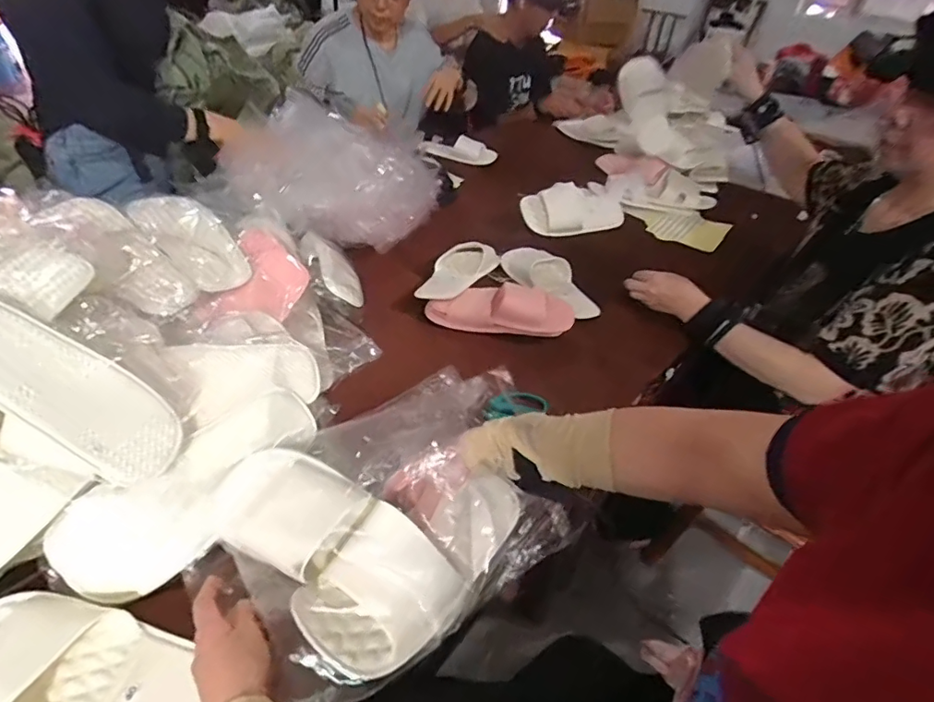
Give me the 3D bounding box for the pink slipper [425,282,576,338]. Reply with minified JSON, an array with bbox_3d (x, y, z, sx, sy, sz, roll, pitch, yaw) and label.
[{"bbox_3d":[0.059,-0.074,0.877,0.250,0.066,0.080,9,42,3],"label":"pink slipper"}]

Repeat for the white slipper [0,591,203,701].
[{"bbox_3d":[-0.338,0.258,0.428,0.243,0.061,0.105,9,42,3],"label":"white slipper"}]

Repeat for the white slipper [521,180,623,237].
[{"bbox_3d":[0.263,-0.339,1.200,0.265,0.068,0.130,-21,48,-27],"label":"white slipper"}]

